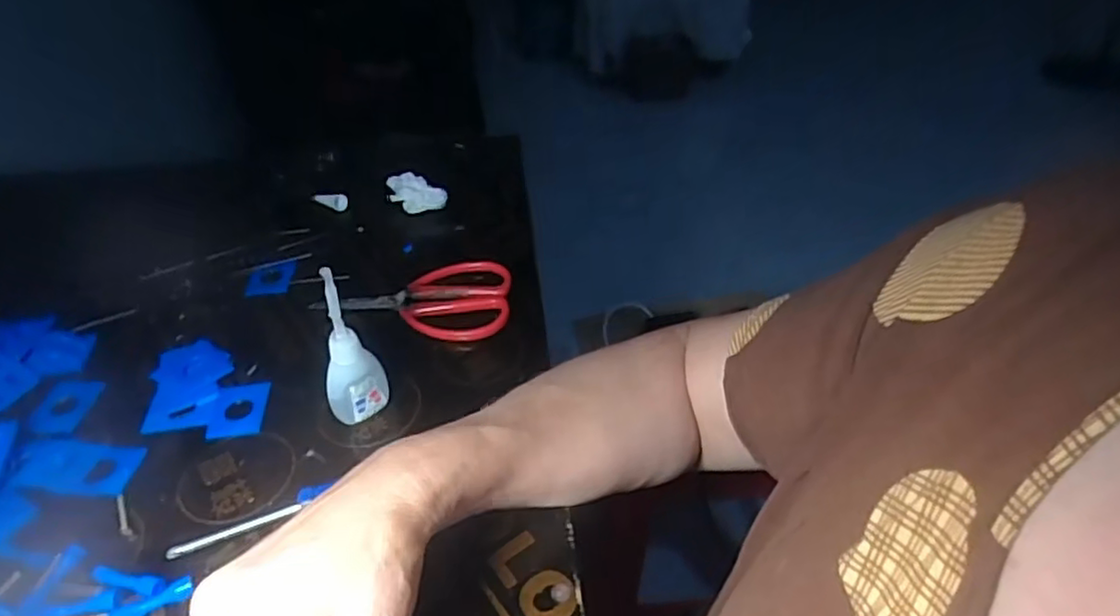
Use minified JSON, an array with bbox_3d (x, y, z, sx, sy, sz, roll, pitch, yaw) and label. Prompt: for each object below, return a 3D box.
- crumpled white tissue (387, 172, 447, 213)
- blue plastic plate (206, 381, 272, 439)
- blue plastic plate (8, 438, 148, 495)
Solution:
[{"bbox_3d":[-0.127,-0.101,0.578,0.054,0.033,0.017,22,46,24],"label":"crumpled white tissue"},{"bbox_3d":[-0.204,0.064,0.415,0.035,0.004,0.041,-6,41,-6],"label":"blue plastic plate"},{"bbox_3d":[-0.286,0.093,0.385,0.080,0.005,0.036,5,41,7],"label":"blue plastic plate"}]

